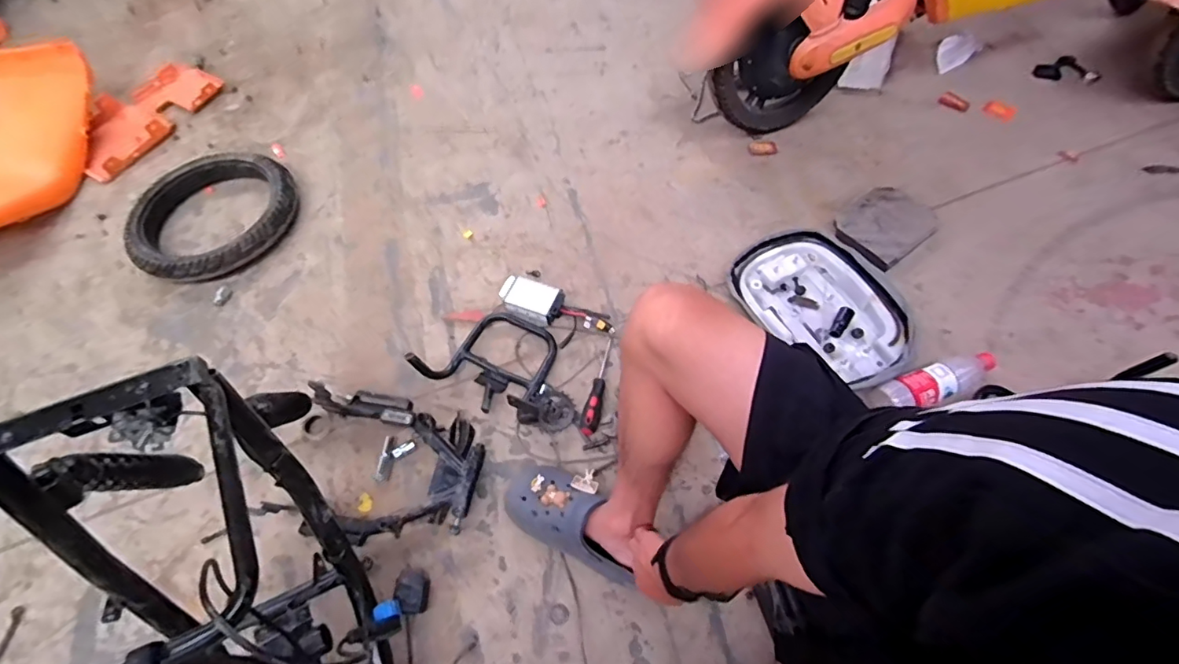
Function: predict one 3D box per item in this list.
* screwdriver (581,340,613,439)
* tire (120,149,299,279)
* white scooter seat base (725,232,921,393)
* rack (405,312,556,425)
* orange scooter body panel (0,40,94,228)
[{"bbox_3d":[0.013,0.093,0.951,0.032,0.037,0.187,8,61,6],"label":"screwdriver"},{"bbox_3d":[-0.872,-0.279,1.206,0.352,0.071,0.344,-1,61,1],"label":"tire"},{"bbox_3d":[0.458,-0.061,1.026,0.283,0.059,0.340,-30,64,-15],"label":"white scooter seat base"},{"bbox_3d":[-0.157,0.046,0.960,0.273,0.111,0.203,26,64,15],"label":"rack"},{"bbox_3d":[-1.398,-0.412,1.221,0.247,0.188,0.630,-2,61,0],"label":"orange scooter body panel"}]

